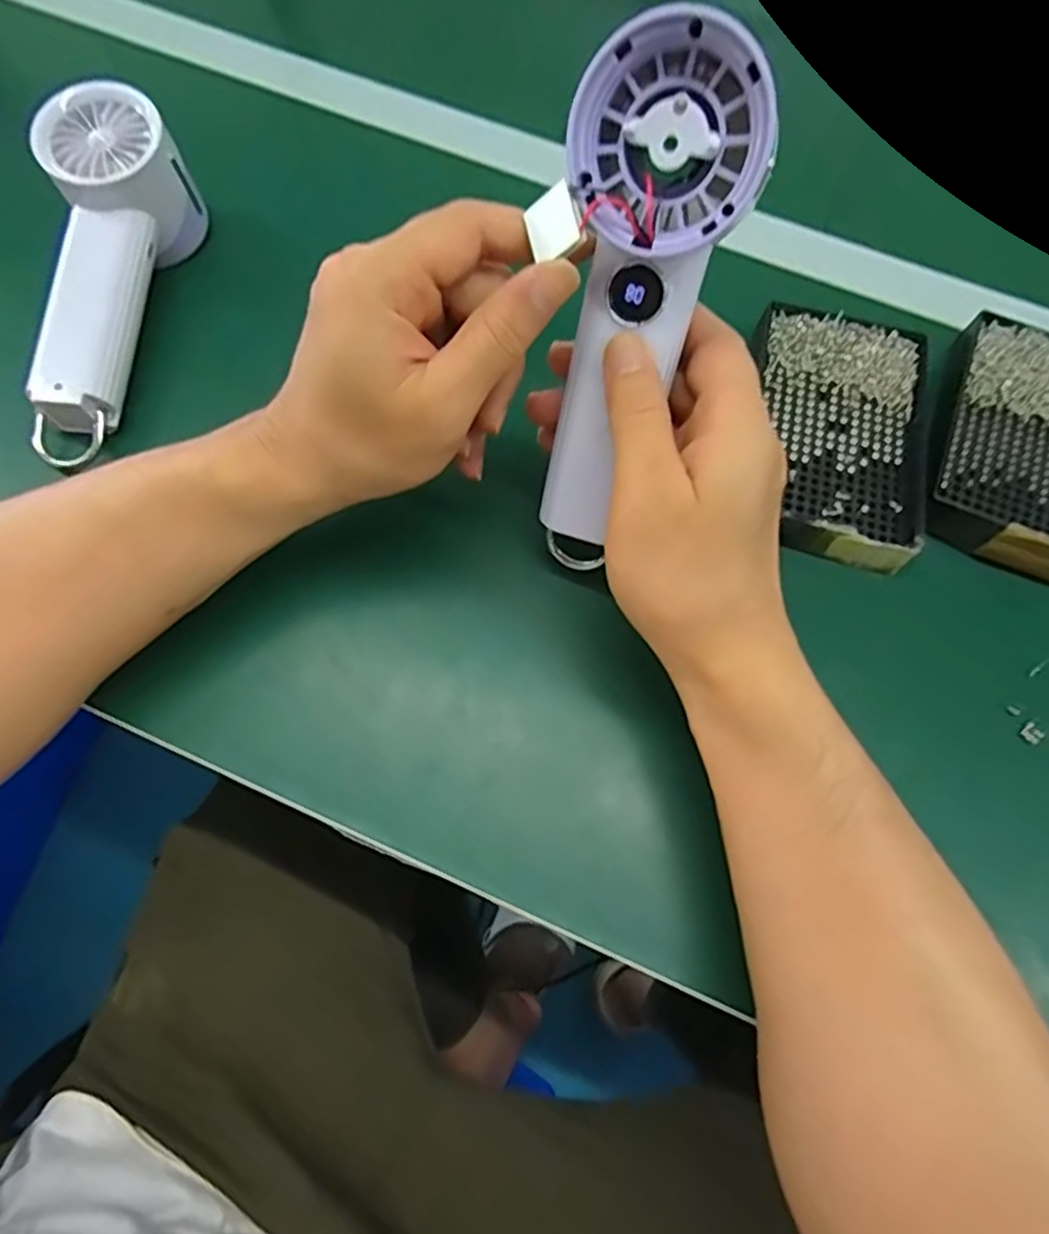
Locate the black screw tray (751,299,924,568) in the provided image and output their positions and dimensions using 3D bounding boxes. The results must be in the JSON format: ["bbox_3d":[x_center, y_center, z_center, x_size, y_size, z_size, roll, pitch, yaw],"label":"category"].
[{"bbox_3d":[0.160,-0.096,0.358,0.088,0.028,0.138,14,69,3],"label":"black screw tray"}]

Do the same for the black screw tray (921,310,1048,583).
[{"bbox_3d":[0.262,-0.089,0.352,0.092,0.025,0.140,21,70,6],"label":"black screw tray"}]

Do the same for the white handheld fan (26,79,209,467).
[{"bbox_3d":[-0.222,-0.177,0.349,0.063,0.070,0.175,9,69,1],"label":"white handheld fan"}]

